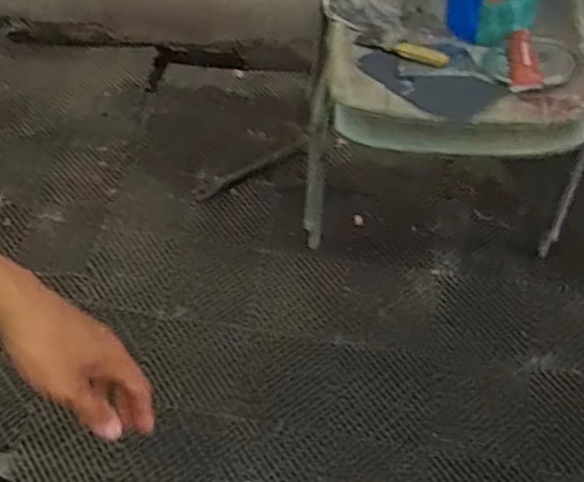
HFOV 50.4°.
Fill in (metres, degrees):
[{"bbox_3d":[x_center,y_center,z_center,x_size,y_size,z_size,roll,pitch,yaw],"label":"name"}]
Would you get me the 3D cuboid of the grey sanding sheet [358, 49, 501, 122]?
[{"bbox_3d":[0.222,-0.266,1.054,0.227,0.021,0.113,21,54,15],"label":"grey sanding sheet"}]

